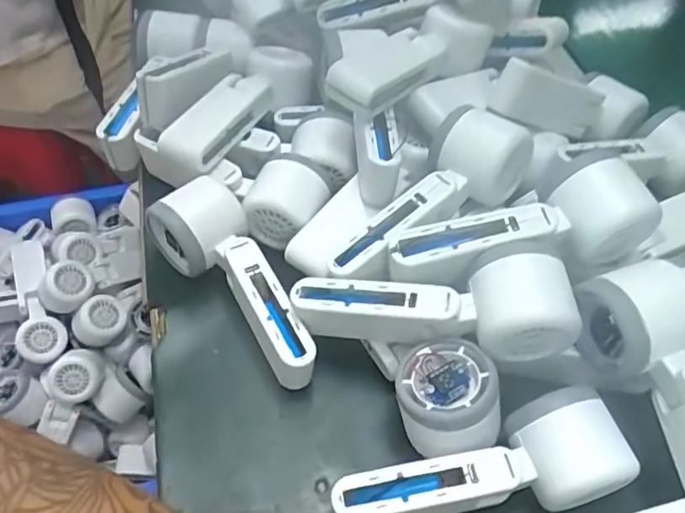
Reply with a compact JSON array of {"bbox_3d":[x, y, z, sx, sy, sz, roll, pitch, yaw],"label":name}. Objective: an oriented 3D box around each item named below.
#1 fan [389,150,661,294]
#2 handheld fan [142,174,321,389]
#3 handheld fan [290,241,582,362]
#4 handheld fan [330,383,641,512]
[{"bbox_3d":[0.109,-0.019,0.354,0.164,0.048,0.054,-12,55,-12],"label":"fan"},{"bbox_3d":[-0.079,0.019,0.393,0.062,0.047,0.157,-21,57,-16],"label":"handheld fan"},{"bbox_3d":[0.053,0.029,0.352,0.164,0.050,0.054,-3,53,13],"label":"handheld fan"},{"bbox_3d":[0.073,0.123,0.323,0.157,0.057,0.052,-10,55,-10],"label":"handheld fan"}]

